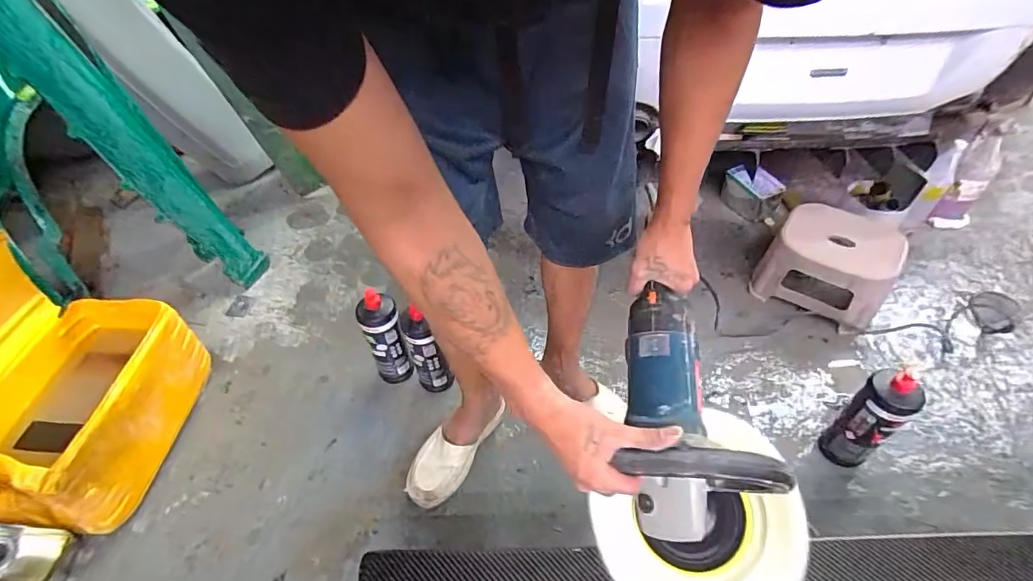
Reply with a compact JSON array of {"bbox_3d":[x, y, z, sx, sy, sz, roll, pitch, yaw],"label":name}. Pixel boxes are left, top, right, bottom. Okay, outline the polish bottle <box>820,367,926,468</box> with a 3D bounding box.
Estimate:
[{"bbox_3d":[0.639,0.239,0.885,0.085,0.261,0.079,-30,53,-23],"label":"polish bottle"}]

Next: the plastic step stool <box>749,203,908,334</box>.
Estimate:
[{"bbox_3d":[0.740,-0.062,1.155,0.271,0.152,0.214,28,54,26],"label":"plastic step stool"}]

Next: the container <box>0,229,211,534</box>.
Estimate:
[{"bbox_3d":[-0.848,0.147,0.913,0.249,0.400,0.465,0,47,3],"label":"container"}]

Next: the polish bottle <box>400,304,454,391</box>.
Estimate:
[{"bbox_3d":[-0.184,0.130,1.037,0.088,0.244,0.091,-18,49,-14],"label":"polish bottle"}]

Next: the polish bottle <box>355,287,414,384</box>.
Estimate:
[{"bbox_3d":[-0.286,0.107,1.059,0.079,0.255,0.072,-1,47,2],"label":"polish bottle"}]

